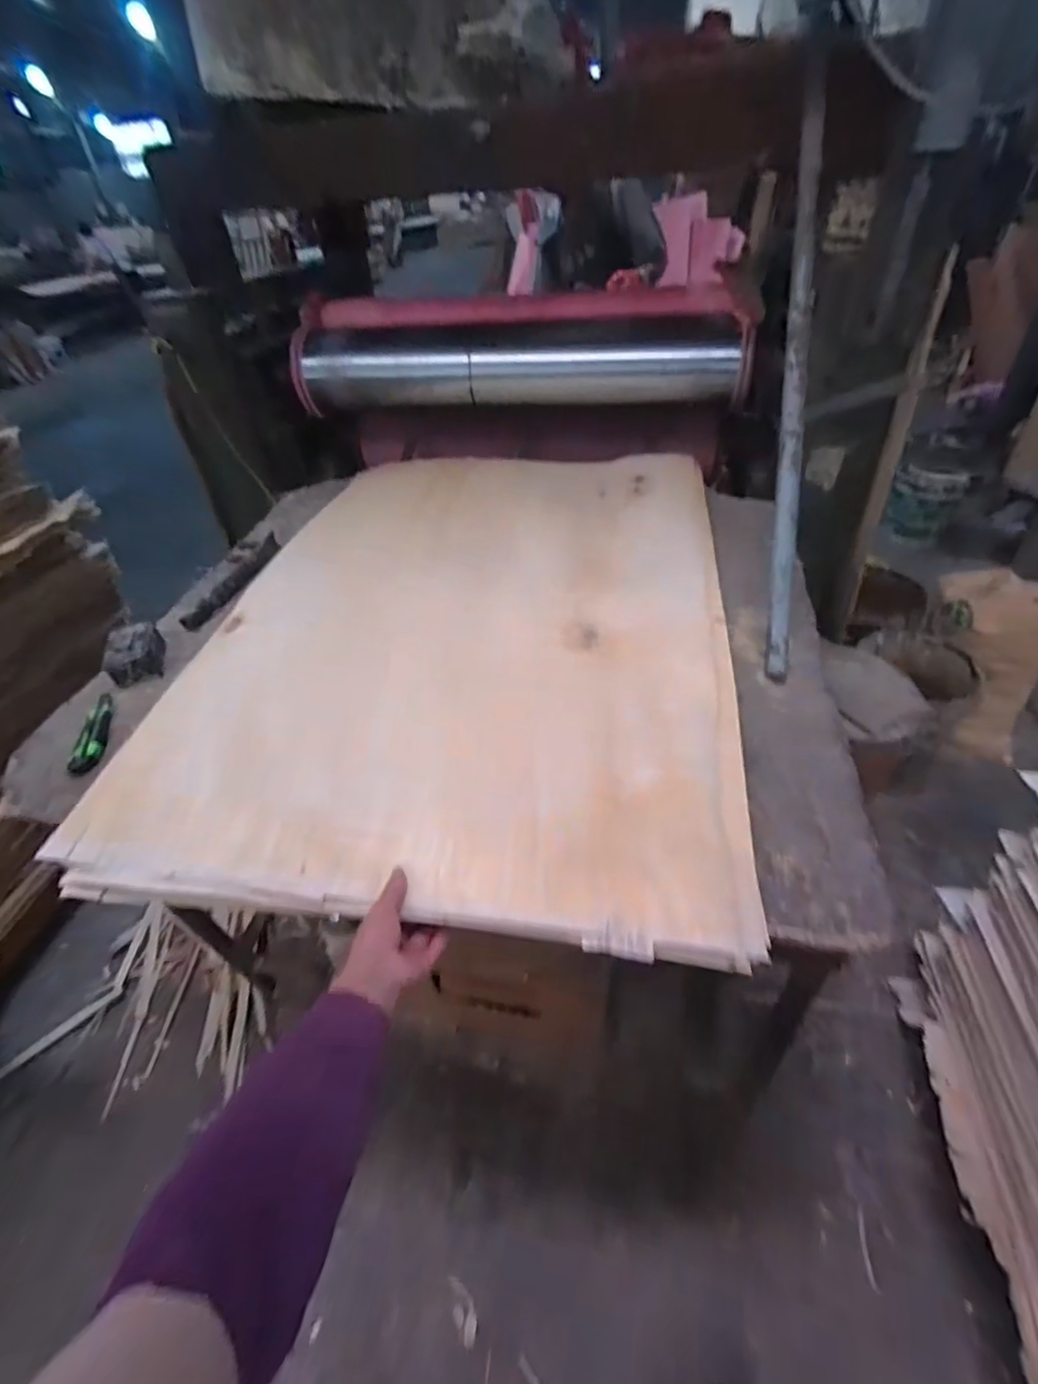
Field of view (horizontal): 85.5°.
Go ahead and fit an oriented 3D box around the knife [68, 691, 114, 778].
[{"bbox_3d":[-0.681,0.058,0.908,0.039,0.025,0.173,-13,43,-9],"label":"knife"}]

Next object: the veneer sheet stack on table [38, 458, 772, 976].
[{"bbox_3d":[-0.081,-0.164,0.990,0.849,0.043,1.126,4,46,11],"label":"veneer sheet stack on table"}]

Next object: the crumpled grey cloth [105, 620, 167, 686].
[{"bbox_3d":[-0.688,-0.070,1.003,0.083,0.064,0.098,-20,45,-16],"label":"crumpled grey cloth"}]

